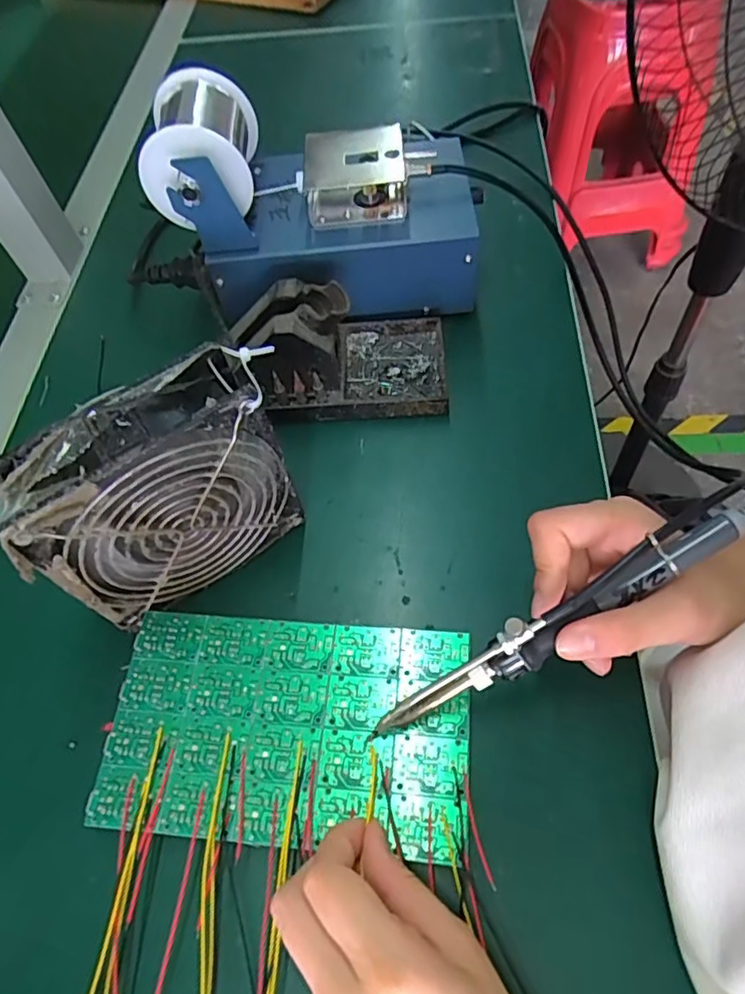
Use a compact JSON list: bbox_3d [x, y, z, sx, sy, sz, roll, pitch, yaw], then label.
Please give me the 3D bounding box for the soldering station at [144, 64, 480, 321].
[{"bbox_3d":[-0.035,-0.196,0.405,0.208,0.133,0.108,-5,59,1],"label":"soldering station"}]

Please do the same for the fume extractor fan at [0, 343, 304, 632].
[{"bbox_3d":[-0.100,-0.001,0.301,0.130,0.115,0.048,-35,63,-16],"label":"fume extractor fan"}]

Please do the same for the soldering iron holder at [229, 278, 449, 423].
[{"bbox_3d":[-0.023,-0.101,0.386,0.143,0.070,0.078,-3,59,2],"label":"soldering iron holder"}]

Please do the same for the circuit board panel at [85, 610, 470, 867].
[{"bbox_3d":[-0.042,0.110,0.288,0.171,0.004,0.100,3,60,6],"label":"circuit board panel"}]

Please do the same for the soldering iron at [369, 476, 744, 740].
[{"bbox_3d":[0.088,0.050,0.255,0.208,0.027,0.018,-35,61,8],"label":"soldering iron"}]

